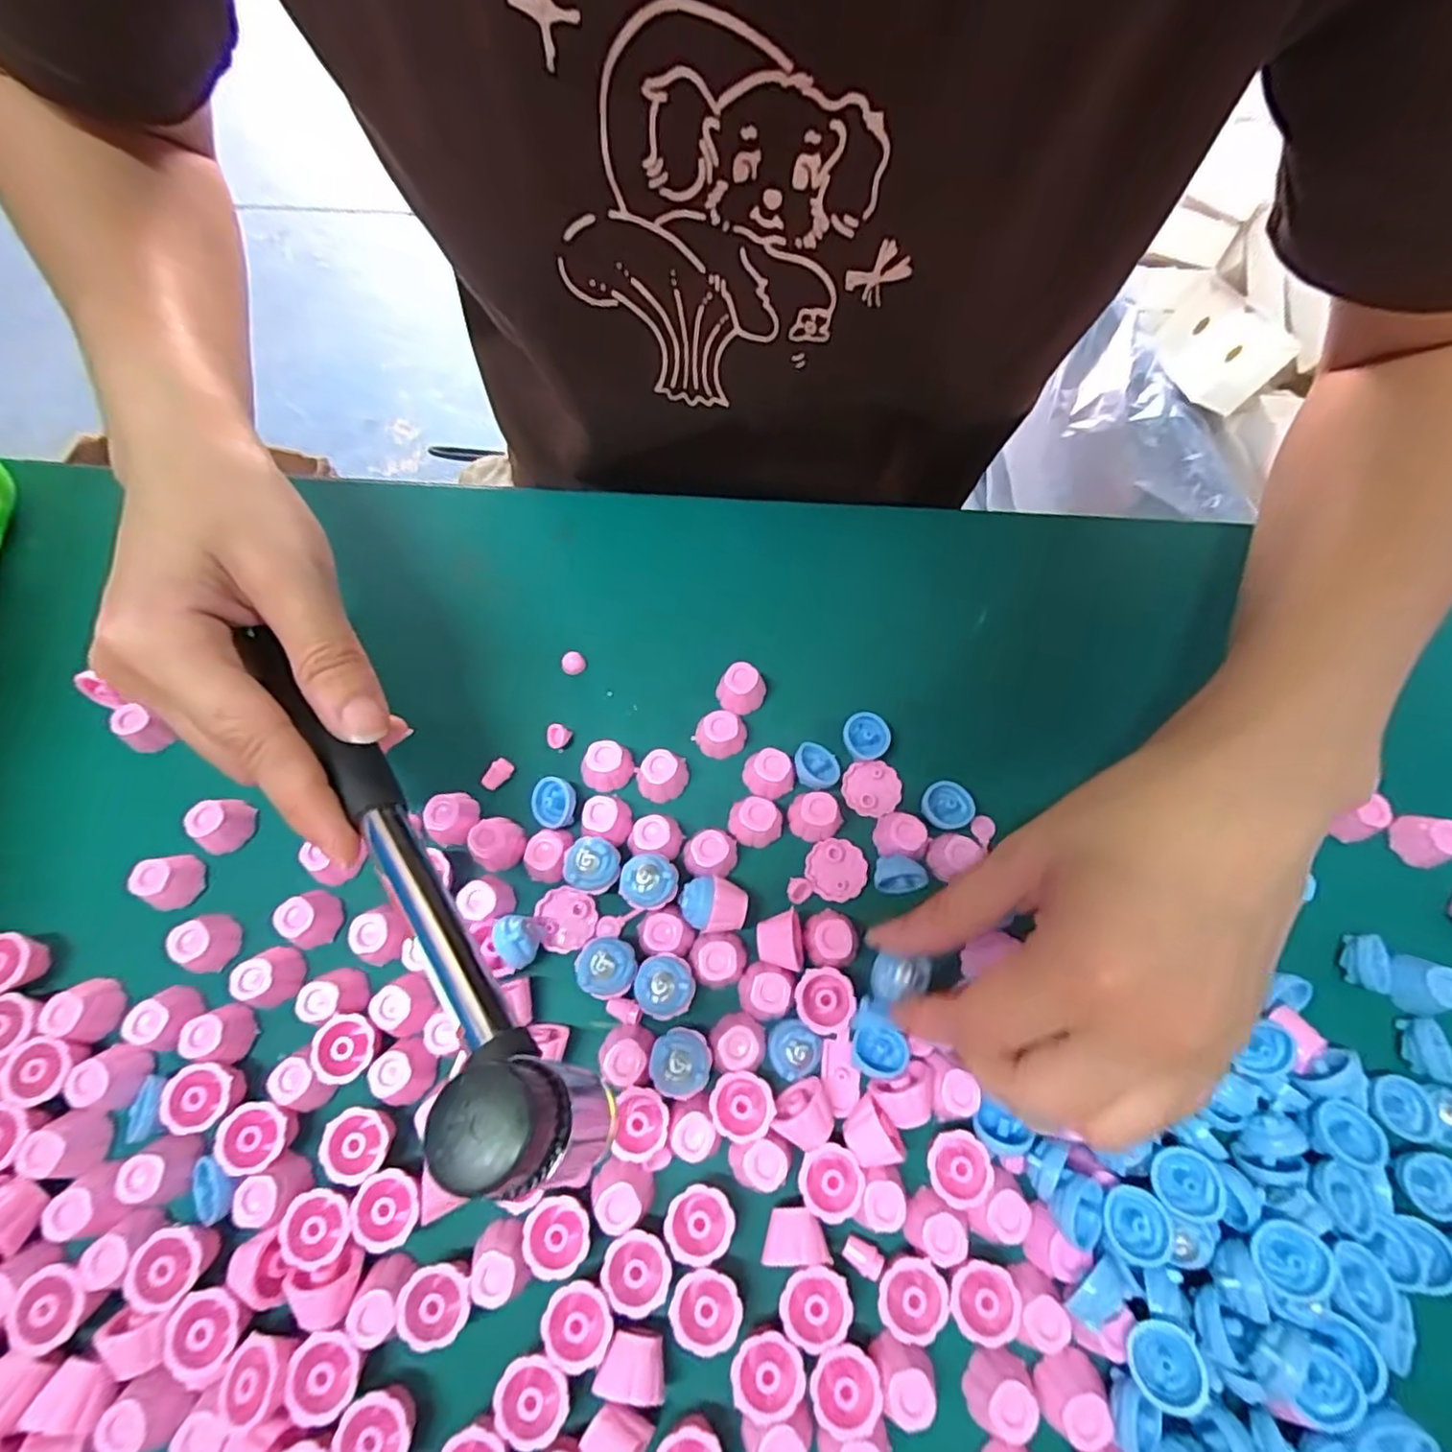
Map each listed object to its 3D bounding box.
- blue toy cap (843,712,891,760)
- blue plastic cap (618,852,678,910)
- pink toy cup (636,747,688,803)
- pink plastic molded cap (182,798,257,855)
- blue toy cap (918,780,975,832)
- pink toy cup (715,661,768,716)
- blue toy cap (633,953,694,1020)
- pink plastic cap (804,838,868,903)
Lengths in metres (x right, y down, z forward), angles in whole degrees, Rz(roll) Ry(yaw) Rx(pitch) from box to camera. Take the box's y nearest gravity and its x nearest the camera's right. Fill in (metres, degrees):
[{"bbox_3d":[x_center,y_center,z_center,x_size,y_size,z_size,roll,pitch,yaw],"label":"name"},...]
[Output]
[{"bbox_3d":[0.057,0.004,0.265,0.019,0.006,0.019,0,70,1],"label":"blue toy cap"},{"bbox_3d":[-0.028,0.055,0.233,0.020,0.009,0.019,0,70,1],"label":"blue plastic cap"},{"bbox_3d":[-0.026,0.020,0.258,0.020,0.013,0.018,24,72,9],"label":"pink toy cup"},{"bbox_3d":[-0.191,0.037,0.246,0.015,0.015,0.019,-5,70,-1],"label":"pink plastic molded cap"},{"bbox_3d":[0.087,0.033,0.258,0.020,0.009,0.019,0,70,1],"label":"blue toy cap"},{"bbox_3d":[0.006,-0.016,0.271,0.019,0.013,0.018,0,70,1],"label":"pink toy cup"},{"bbox_3d":[-0.021,0.089,0.221,0.019,0.009,0.020,0,70,1],"label":"blue toy cap"},{"bbox_3d":[0.043,0.055,0.250,0.022,0.004,0.023,0,70,1],"label":"pink plastic cap"}]

